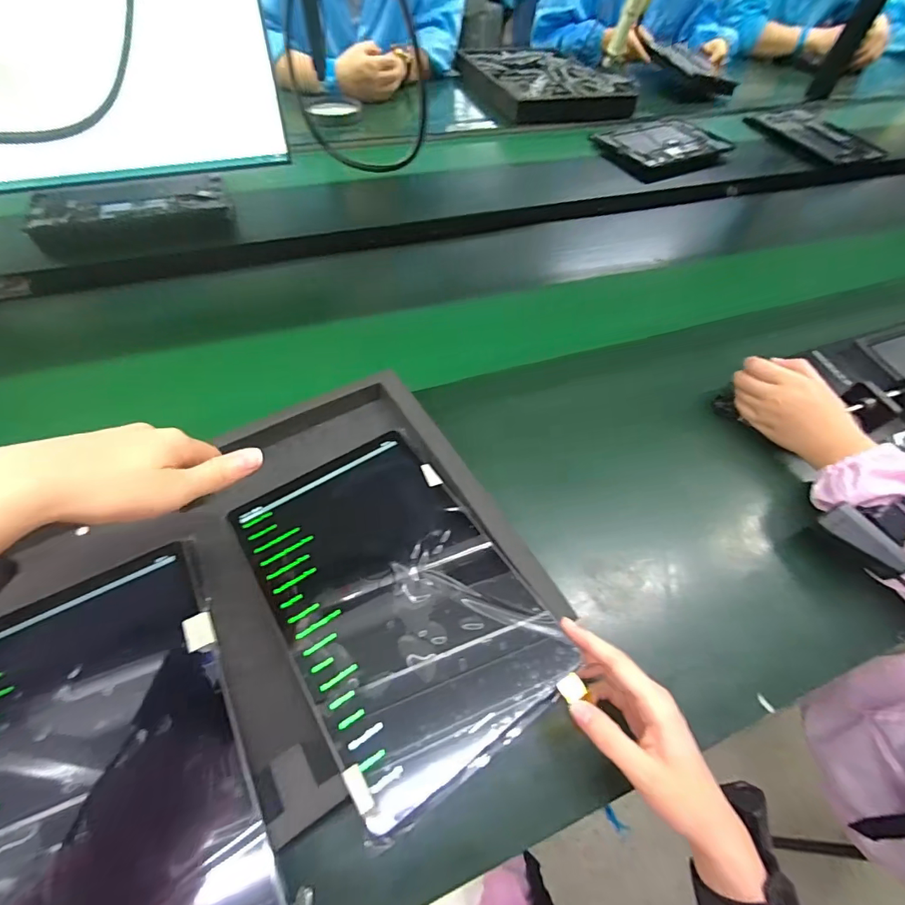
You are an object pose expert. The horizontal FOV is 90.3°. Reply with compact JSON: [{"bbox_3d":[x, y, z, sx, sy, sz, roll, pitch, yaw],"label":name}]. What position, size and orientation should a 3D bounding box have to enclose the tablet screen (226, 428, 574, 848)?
[{"bbox_3d":[-0.046,0.099,0.345,0.166,0.008,0.253,-28,60,-22],"label":"tablet screen"}]

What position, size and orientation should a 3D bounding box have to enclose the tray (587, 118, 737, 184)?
[{"bbox_3d":[0.437,-0.637,0.937,0.241,0.043,0.173,-19,59,-17],"label":"tray"}]

